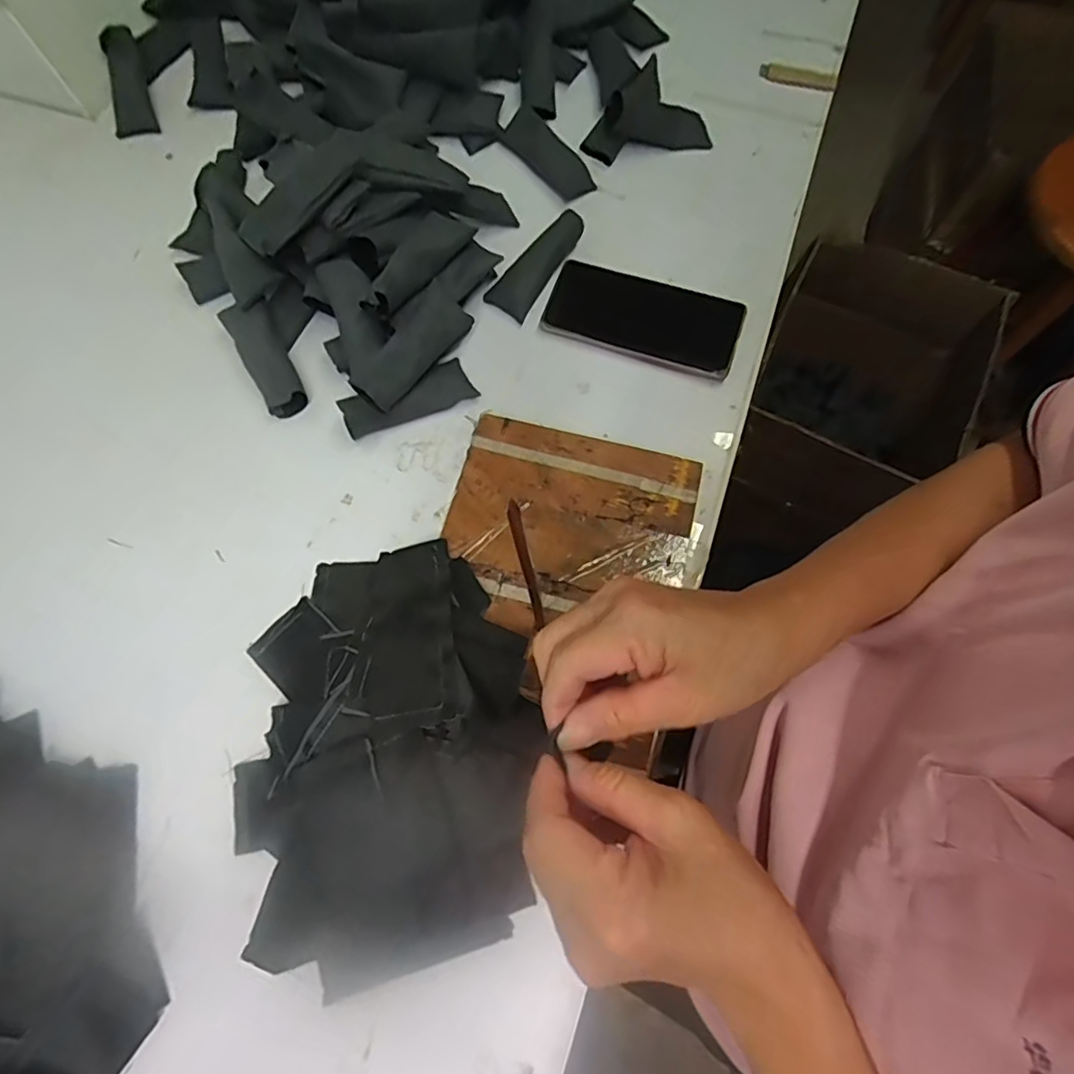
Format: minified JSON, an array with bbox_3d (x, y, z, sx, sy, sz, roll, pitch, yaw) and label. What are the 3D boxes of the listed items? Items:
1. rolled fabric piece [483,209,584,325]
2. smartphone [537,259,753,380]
[{"bbox_3d":[0.002,-0.234,0.509,0.035,0.014,0.102,39,89,12],"label":"rolled fabric piece"},{"bbox_3d":[0.088,-0.183,0.494,0.159,0.012,0.075,18,72,7],"label":"smartphone"}]

